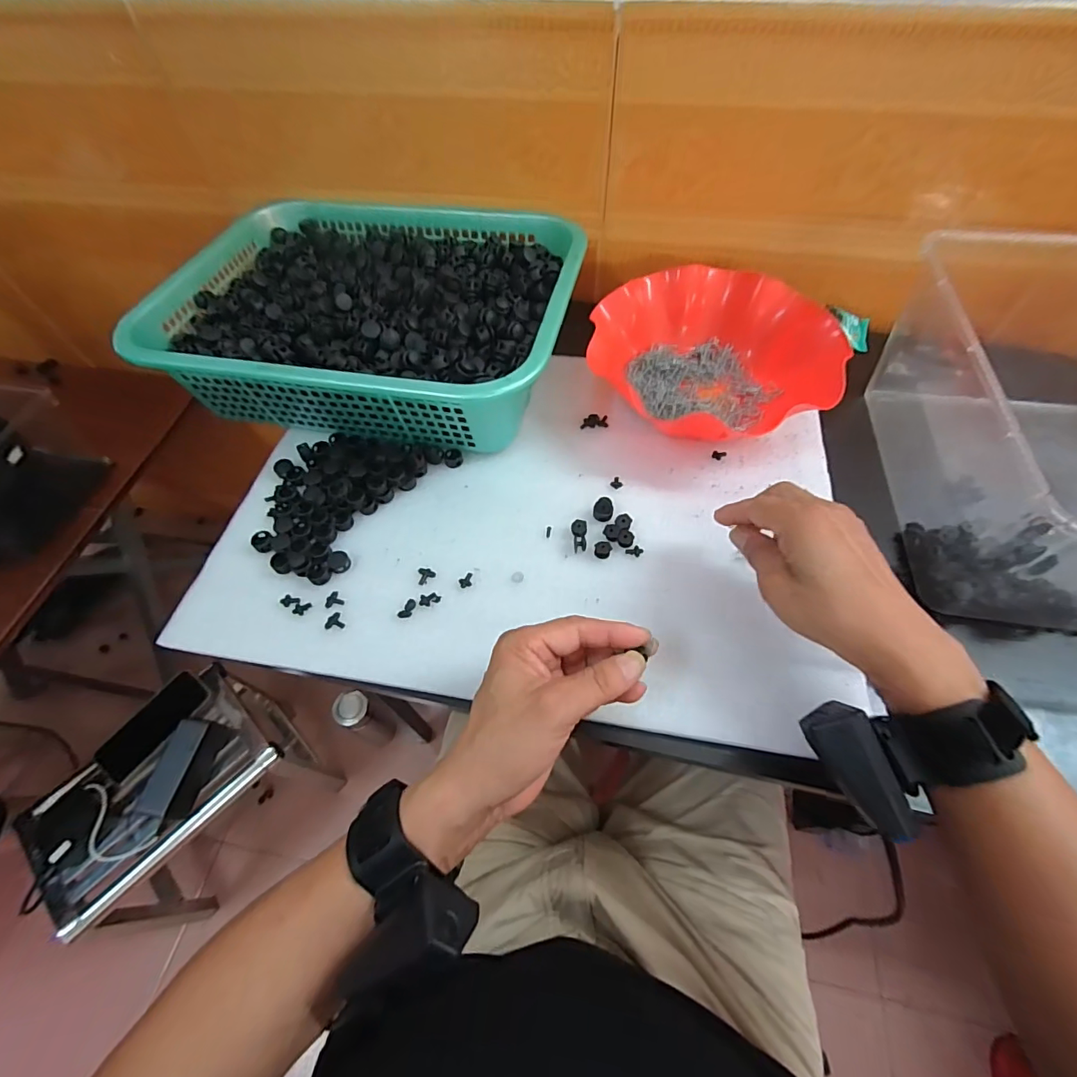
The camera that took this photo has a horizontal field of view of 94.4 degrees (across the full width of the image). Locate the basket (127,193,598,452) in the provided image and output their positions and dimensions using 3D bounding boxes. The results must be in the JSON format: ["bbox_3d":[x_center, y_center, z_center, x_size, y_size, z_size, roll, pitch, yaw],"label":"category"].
[{"bbox_3d":[-0.162,-0.237,0.505,0.389,0.093,0.295,8,61,5],"label":"basket"}]

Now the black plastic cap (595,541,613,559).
[{"bbox_3d":[0.053,0.010,0.408,0.014,0.005,0.013,0,61,1],"label":"black plastic cap"}]

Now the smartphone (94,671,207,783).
[{"bbox_3d":[-0.600,0.290,0.777,0.070,0.015,0.166,34,74,10],"label":"smartphone"}]

